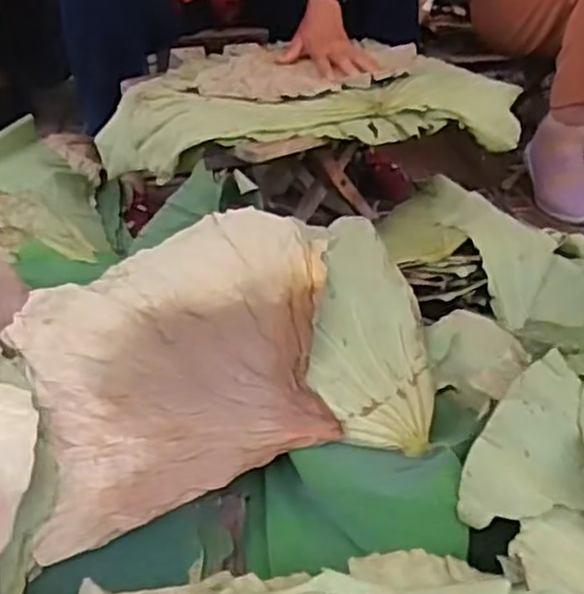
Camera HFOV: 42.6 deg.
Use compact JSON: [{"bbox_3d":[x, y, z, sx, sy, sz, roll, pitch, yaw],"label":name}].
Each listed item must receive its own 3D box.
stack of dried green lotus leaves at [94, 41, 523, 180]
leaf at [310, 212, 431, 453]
[{"bbox_3d":[0.032,-0.299,1.184,0.650,0.091,0.351,-17,36,-27],"label":"stack of dried green lotus leaves"},{"bbox_3d":[0.086,0.030,0.788,0.119,0.027,0.296,11,46,-3],"label":"leaf"}]

